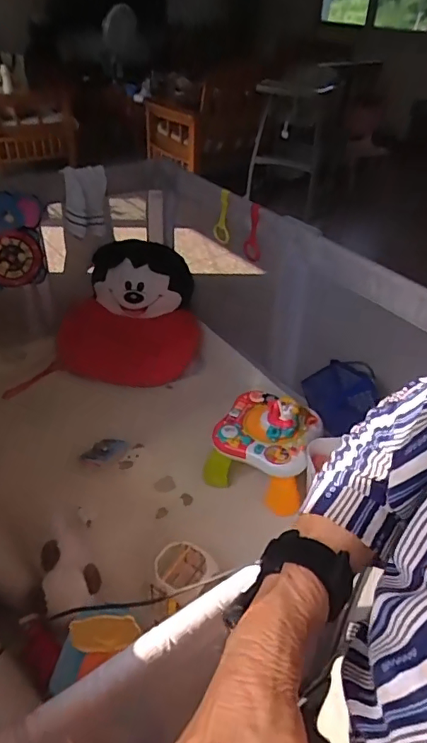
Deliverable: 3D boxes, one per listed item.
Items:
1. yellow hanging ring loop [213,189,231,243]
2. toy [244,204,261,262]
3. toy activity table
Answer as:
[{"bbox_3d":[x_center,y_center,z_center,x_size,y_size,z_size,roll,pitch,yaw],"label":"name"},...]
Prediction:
[{"bbox_3d":[0.029,-0.463,1.519,0.050,0.233,0.020,6,65,0],"label":"yellow hanging ring loop"},{"bbox_3d":[0.121,-0.393,1.459,0.056,0.254,0.010,30,70,8],"label":"toy"},{"bbox_3d":[0.153,0.202,1.461,0.276,0.355,0.223,21,40,18],"label":"toy activity table"}]

